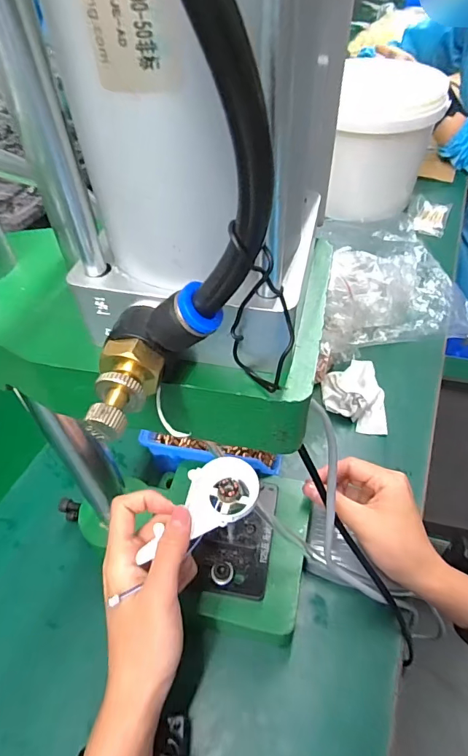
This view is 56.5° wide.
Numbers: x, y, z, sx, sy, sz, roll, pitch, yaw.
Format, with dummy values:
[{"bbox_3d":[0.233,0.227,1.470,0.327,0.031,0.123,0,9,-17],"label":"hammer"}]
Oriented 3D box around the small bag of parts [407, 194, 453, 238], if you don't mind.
[{"bbox_3d":[0.341,-0.280,0.760,0.060,0.019,0.108,18,52,18],"label":"small bag of parts"}]

